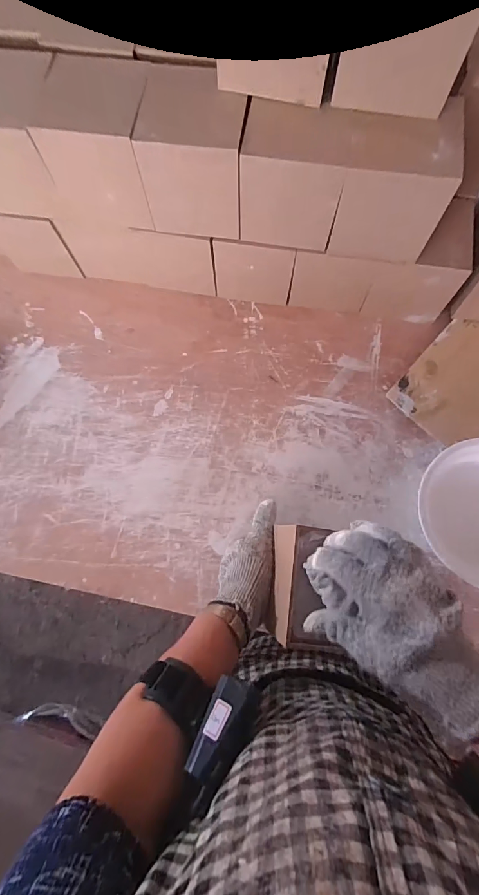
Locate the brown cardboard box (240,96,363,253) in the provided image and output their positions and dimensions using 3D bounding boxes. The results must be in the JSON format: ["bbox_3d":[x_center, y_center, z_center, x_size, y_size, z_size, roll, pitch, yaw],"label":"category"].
[{"bbox_3d":[0.064,-0.305,0.422,0.116,0.110,0.089,8,76,3],"label":"brown cardboard box"}]

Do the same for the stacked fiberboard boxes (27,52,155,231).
[{"bbox_3d":[-0.154,-0.356,0.434,0.116,0.109,0.120,10,76,4],"label":"stacked fiberboard boxes"}]

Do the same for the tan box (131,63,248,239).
[{"bbox_3d":[-0.050,-0.339,0.425,0.112,0.120,0.114,3,76,2],"label":"tan box"}]

